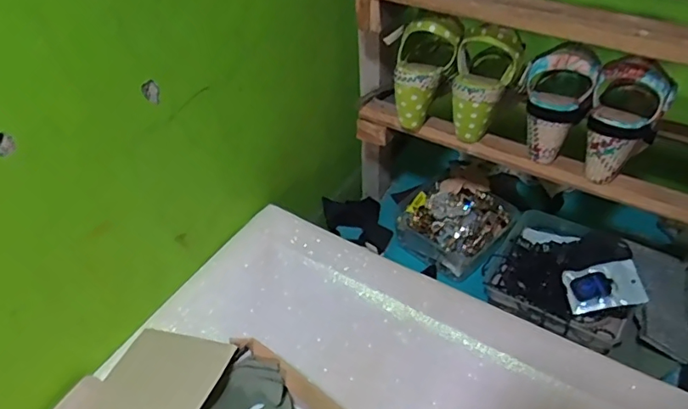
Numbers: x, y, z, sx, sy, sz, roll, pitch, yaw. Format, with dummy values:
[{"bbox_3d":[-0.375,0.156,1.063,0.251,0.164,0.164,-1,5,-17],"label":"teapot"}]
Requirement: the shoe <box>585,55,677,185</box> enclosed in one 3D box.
[{"bbox_3d":[0.332,-0.102,0.632,0.082,0.135,0.094,21,48,23],"label":"shoe"}]

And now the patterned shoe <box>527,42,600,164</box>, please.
[{"bbox_3d":[0.257,-0.124,0.651,0.079,0.147,0.087,16,12,18],"label":"patterned shoe"}]

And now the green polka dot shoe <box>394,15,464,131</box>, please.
[{"bbox_3d":[0.102,-0.179,0.725,0.073,0.153,0.076,29,23,29],"label":"green polka dot shoe"}]

